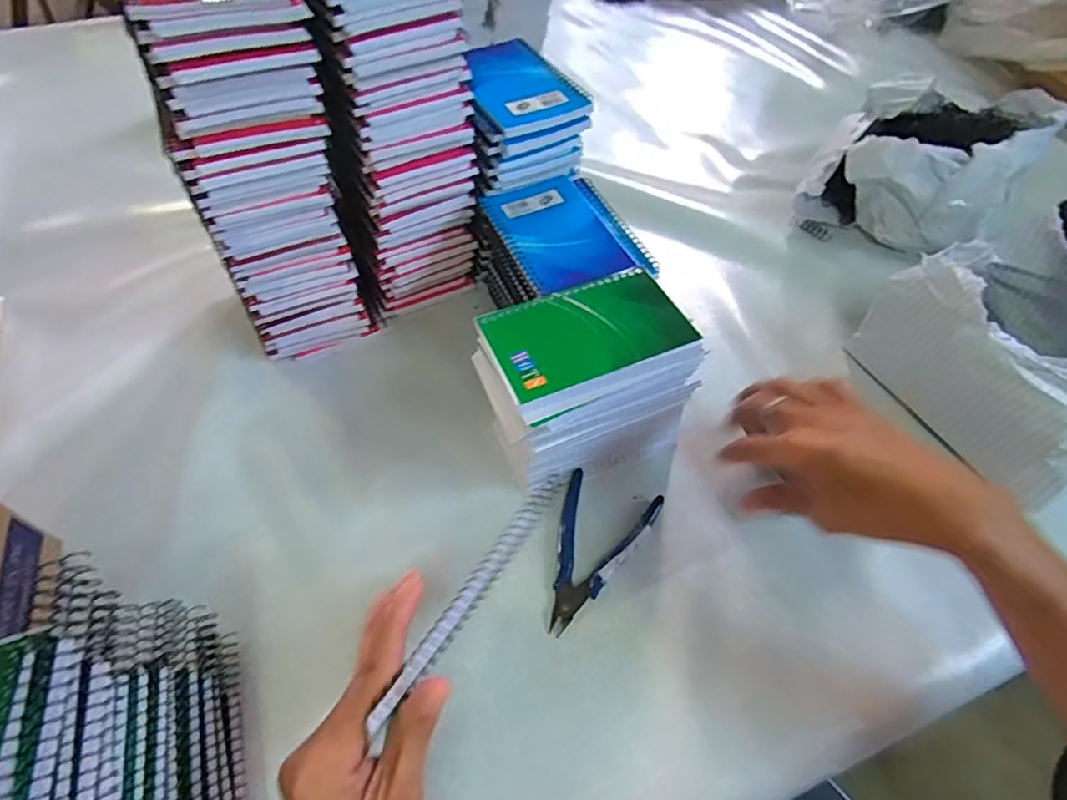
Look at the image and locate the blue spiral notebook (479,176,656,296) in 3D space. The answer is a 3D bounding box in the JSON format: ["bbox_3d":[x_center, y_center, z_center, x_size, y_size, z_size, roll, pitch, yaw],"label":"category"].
[{"bbox_3d":[0.025,-0.137,0.466,0.098,0.013,0.135,-19,56,-14],"label":"blue spiral notebook"}]

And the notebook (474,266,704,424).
[{"bbox_3d":[0.036,-0.043,0.388,0.130,0.011,0.087,-20,56,-13],"label":"notebook"}]

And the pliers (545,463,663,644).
[{"bbox_3d":[0.042,0.110,0.415,0.069,0.008,0.116,19,55,13],"label":"pliers"}]

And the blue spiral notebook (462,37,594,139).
[{"bbox_3d":[-0.013,-0.264,0.487,0.084,0.012,0.114,-23,64,-19],"label":"blue spiral notebook"}]

